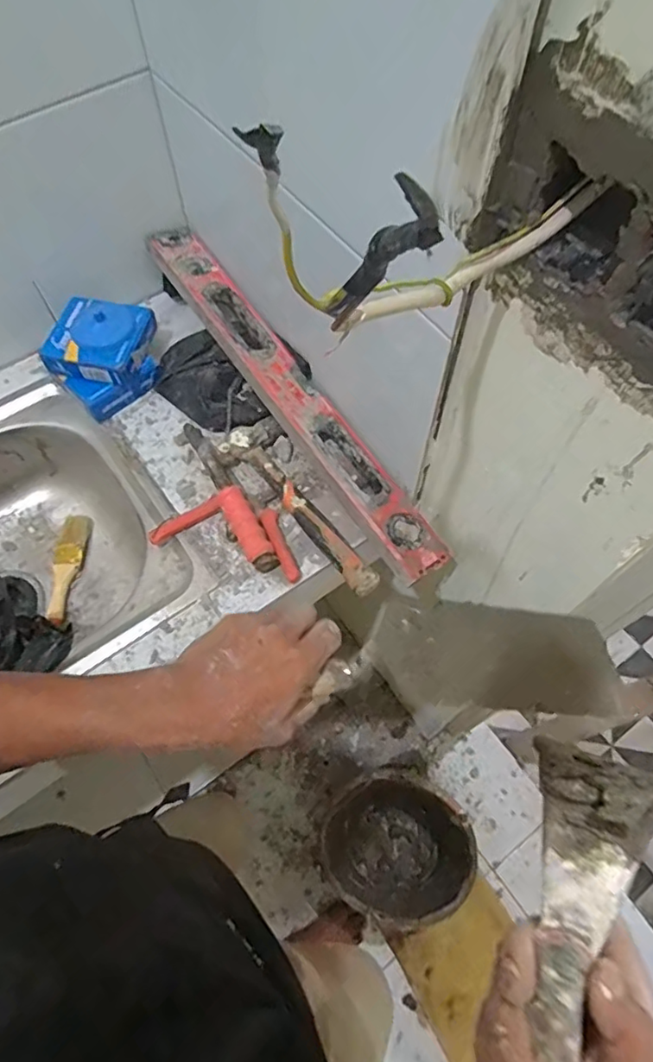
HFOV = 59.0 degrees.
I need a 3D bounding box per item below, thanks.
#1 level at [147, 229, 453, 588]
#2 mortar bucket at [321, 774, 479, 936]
[{"bbox_3d":[-0.050,-0.173,0.717,0.069,0.032,0.567,-29,73,-27],"label":"level"},{"bbox_3d":[0.132,0.643,1.190,0.246,0.207,0.259,0,63,1],"label":"mortar bucket"}]

